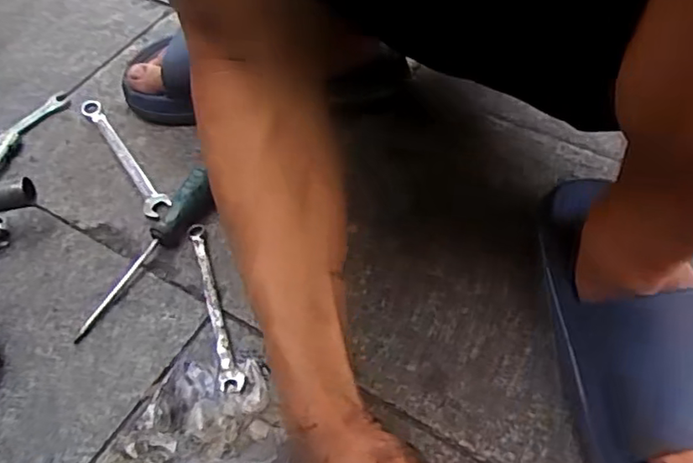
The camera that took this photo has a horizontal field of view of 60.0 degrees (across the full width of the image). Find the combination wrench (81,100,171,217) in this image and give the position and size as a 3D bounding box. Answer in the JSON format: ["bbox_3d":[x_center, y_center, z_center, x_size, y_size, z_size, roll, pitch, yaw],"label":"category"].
[{"bbox_3d":[-0.219,-0.076,0.589,0.023,0.015,0.174,-31,58,-17],"label":"combination wrench"}]

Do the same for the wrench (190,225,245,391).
[{"bbox_3d":[-0.110,0.057,0.486,0.016,0.008,0.156,-18,55,-9],"label":"wrench"}]

